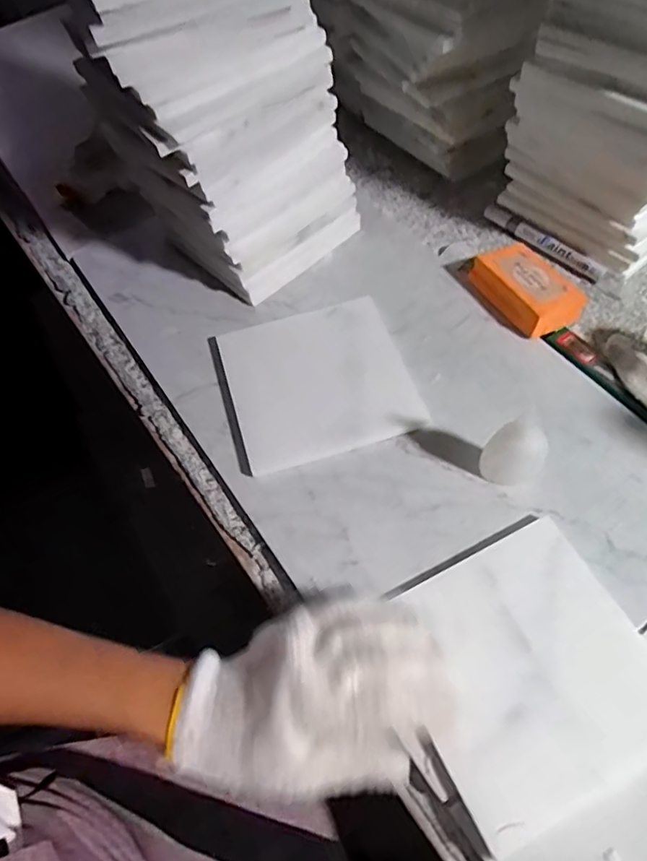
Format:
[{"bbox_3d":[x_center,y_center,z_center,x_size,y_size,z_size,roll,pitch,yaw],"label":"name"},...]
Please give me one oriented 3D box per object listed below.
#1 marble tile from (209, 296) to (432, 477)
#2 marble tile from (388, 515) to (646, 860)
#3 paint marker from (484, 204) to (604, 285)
[{"bbox_3d":[-0.008,-0.046,0.495,0.161,0.015,0.149,-16,59,-5],"label":"marble tile"},{"bbox_3d":[0.133,0.152,0.362,0.152,0.006,0.150,-25,60,-11],"label":"marble tile"},{"bbox_3d":[0.226,-0.194,0.578,0.012,0.019,0.141,-39,63,-18],"label":"paint marker"}]

